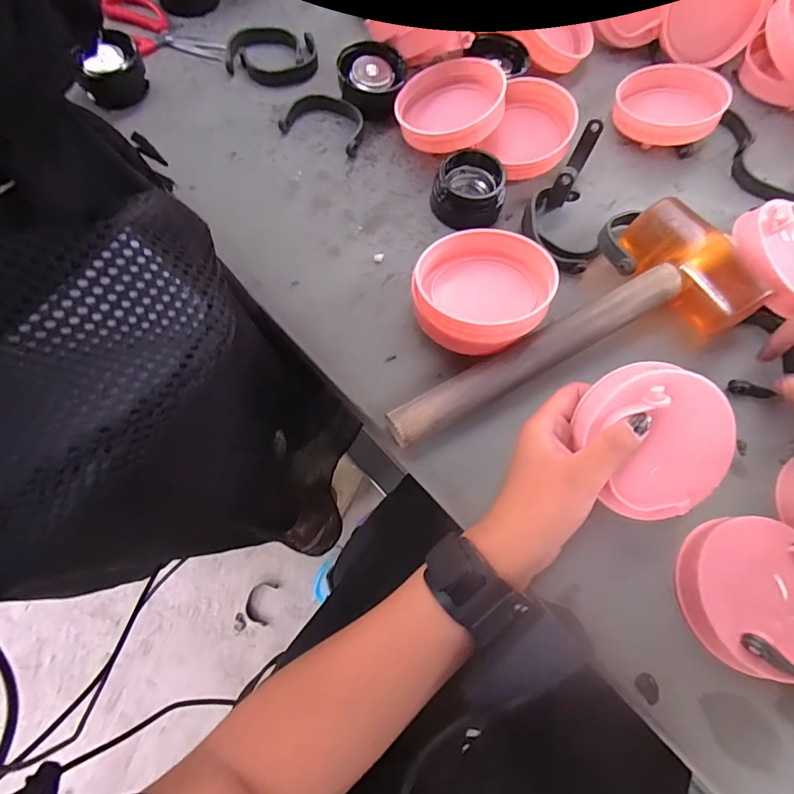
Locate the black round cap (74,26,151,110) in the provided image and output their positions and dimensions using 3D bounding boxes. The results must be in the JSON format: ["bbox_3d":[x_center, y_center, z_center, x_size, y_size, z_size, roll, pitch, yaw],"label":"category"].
[{"bbox_3d":[-0.238,-0.277,0.388,0.051,0.045,0.058,40,74,11],"label":"black round cap"}]

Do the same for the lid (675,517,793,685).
[{"bbox_3d":[0.234,0.123,0.285,0.097,0.032,0.088,-1,71,-2],"label":"lid"}]

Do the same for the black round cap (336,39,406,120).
[{"bbox_3d":[-0.022,-0.285,0.409,0.058,0.038,0.058,1,70,-2],"label":"black round cap"}]

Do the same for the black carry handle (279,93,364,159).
[{"bbox_3d":[-0.062,-0.252,0.409,0.071,0.013,0.056,18,71,4],"label":"black carry handle"}]

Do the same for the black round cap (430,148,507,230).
[{"bbox_3d":[0.063,-0.175,0.375,0.051,0.041,0.053,1,70,-2],"label":"black round cap"}]

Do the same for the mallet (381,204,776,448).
[{"bbox_3d":[0.129,-0.039,0.330,0.294,0.039,0.104,-31,74,-12],"label":"mallet"}]

